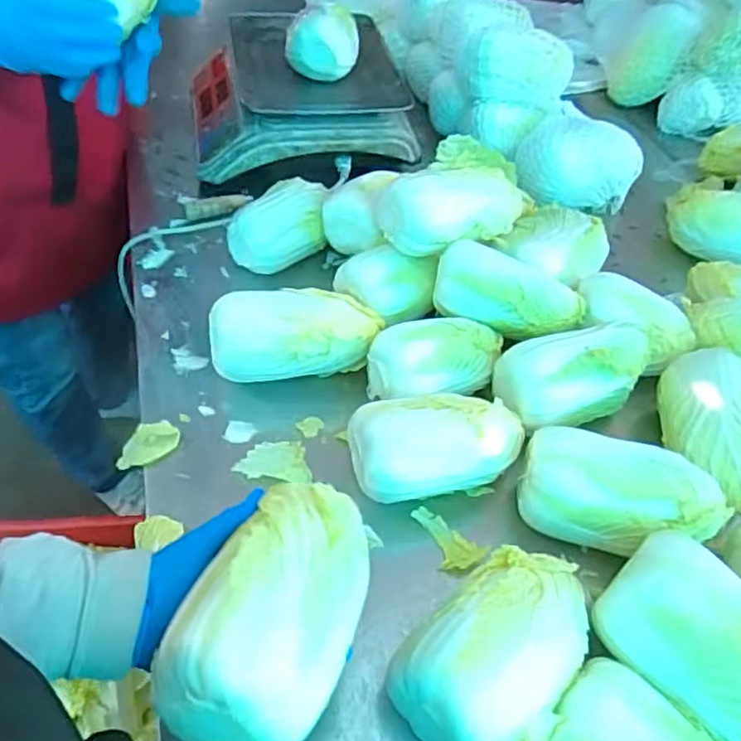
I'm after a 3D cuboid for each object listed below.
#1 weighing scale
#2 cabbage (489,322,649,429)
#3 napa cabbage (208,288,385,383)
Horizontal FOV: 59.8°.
[{"bbox_3d":[-0.116,-0.434,1.008,0.314,0.095,0.349,-6,51,-11],"label":"weighing scale"},{"bbox_3d":[0.209,0.002,0.668,0.167,0.066,0.093,-18,54,-19],"label":"cabbage"},{"bbox_3d":[-0.081,-0.034,0.696,0.178,0.083,0.073,-7,51,-11],"label":"napa cabbage"}]

